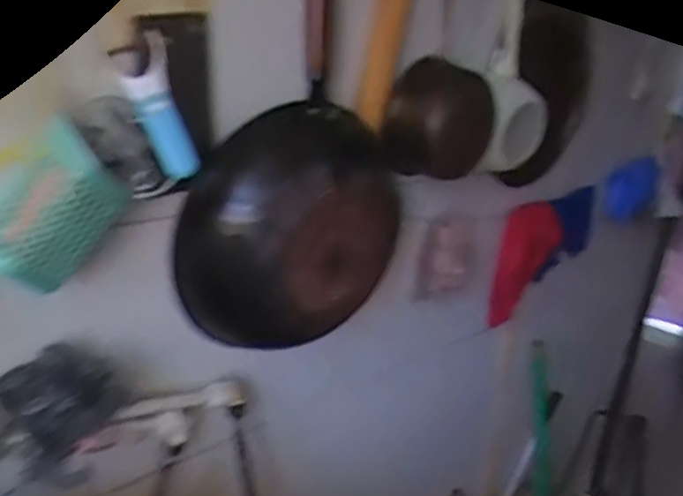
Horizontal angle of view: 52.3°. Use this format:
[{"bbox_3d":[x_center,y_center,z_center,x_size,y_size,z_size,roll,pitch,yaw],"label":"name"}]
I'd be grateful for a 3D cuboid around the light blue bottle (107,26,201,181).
[{"bbox_3d":[-0.167,-0.129,0.637,0.034,0.132,0.030,-17,5,30],"label":"light blue bottle"}]

